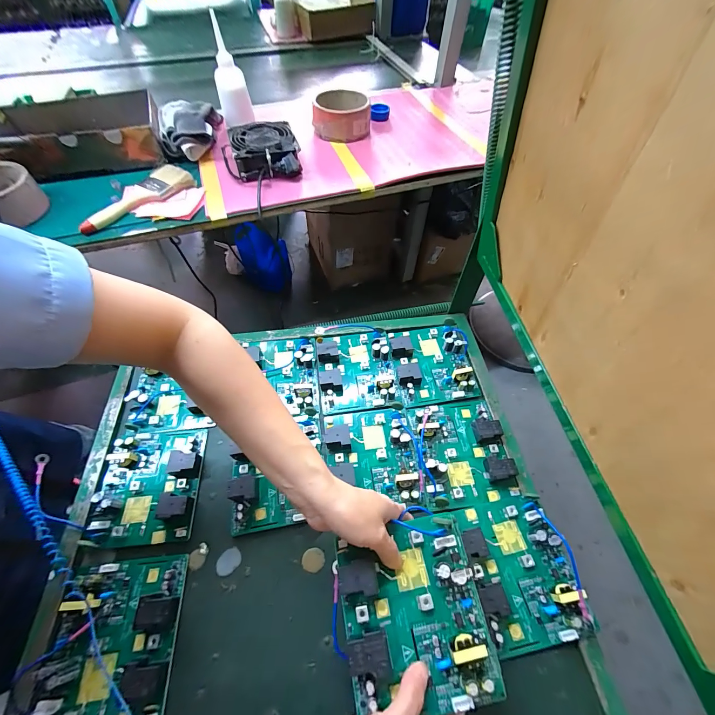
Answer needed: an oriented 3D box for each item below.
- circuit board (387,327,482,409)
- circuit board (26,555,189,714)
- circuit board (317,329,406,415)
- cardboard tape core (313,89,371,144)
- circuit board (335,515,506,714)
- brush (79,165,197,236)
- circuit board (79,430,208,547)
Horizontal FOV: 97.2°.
[{"bbox_3d":[0.116,0.004,0.483,0.119,0.020,0.130,-7,57,-3],"label":"circuit board"},{"bbox_3d":[-0.238,0.276,0.308,0.112,0.031,0.131,-6,57,-2],"label":"circuit board"},{"bbox_3d":[-0.003,0.016,0.476,0.111,0.026,0.134,-6,57,-2],"label":"circuit board"},{"bbox_3d":[-0.035,-0.530,0.688,0.119,0.062,0.119,-2,57,1],"label":"cardboard tape core"},{"bbox_3d":[0.047,0.211,0.263,0.114,0.025,0.127,-10,57,-4],"label":"circuit board"},{"bbox_3d":[-0.382,-0.273,0.547,0.075,0.030,0.193,34,63,20],"label":"brush"},{"bbox_3d":[-0.254,0.154,0.386,0.110,0.030,0.128,-6,57,-2],"label":"circuit board"}]

